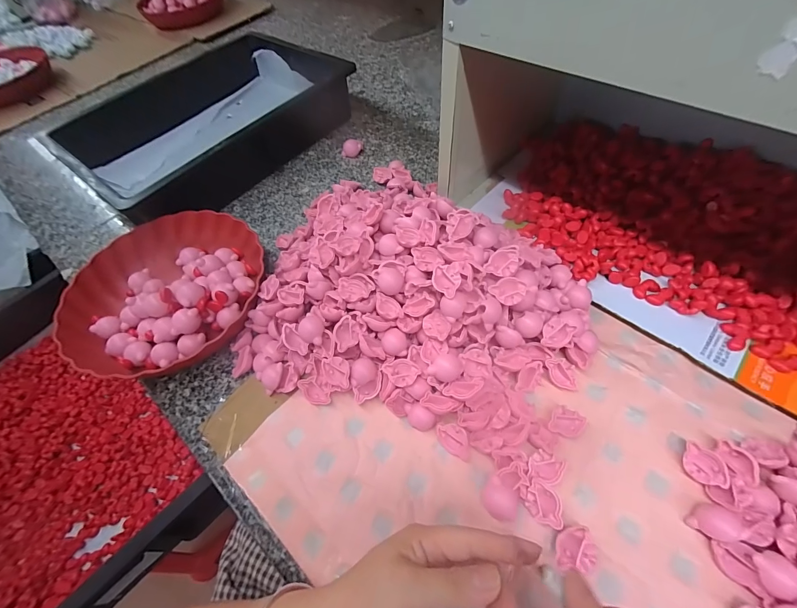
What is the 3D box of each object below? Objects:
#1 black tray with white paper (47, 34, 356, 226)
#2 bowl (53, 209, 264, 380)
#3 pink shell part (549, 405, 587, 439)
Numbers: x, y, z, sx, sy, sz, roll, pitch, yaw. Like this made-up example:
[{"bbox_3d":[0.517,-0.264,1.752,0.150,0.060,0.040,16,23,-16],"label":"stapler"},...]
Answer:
[{"bbox_3d":[-0.326,-0.327,0.612,0.286,0.089,0.442,32,65,22],"label":"black tray with white paper"},{"bbox_3d":[-0.294,-0.021,0.443,0.233,0.060,0.242,-2,58,3],"label":"bowl"},{"bbox_3d":[0.163,0.116,0.329,0.031,0.012,0.029,26,63,19],"label":"pink shell part"}]

